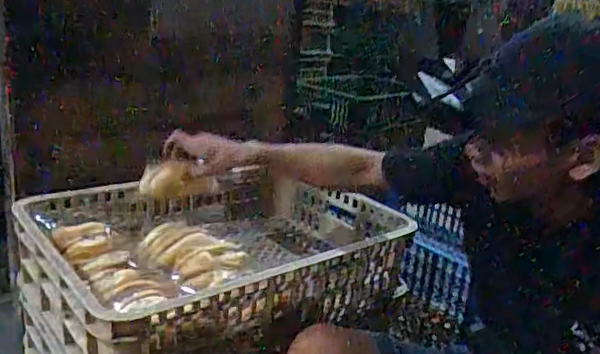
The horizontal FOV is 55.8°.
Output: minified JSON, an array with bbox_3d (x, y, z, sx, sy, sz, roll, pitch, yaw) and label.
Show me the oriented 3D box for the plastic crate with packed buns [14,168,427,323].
[{"bbox_3d":[-0.124,0.128,1.042,0.664,0.138,0.429,-7,22,-33],"label":"plastic crate with packed buns"}]

